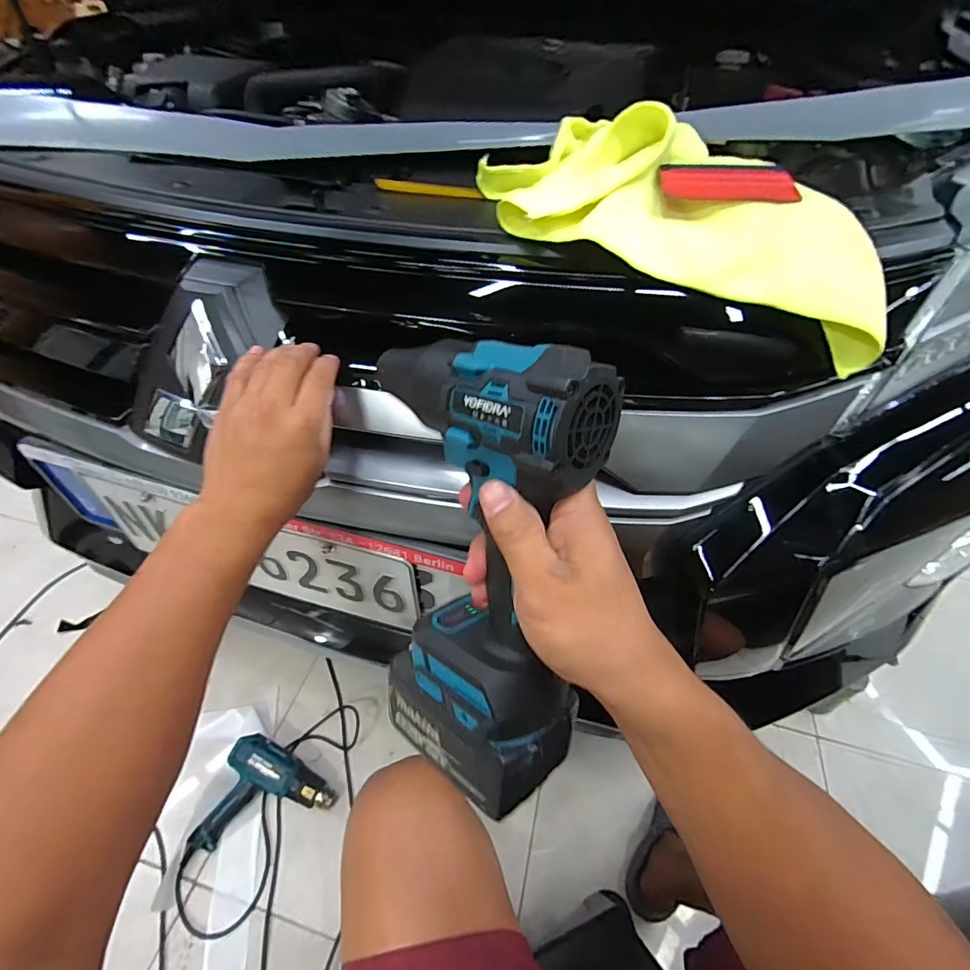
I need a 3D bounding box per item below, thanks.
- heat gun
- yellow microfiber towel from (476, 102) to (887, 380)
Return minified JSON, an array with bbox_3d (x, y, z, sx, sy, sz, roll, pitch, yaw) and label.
[{"bbox_3d":[-0.448,0.652,0.931,0.221,0.086,0.210,20,49,17],"label":"heat gun"},{"bbox_3d":[0.156,-0.221,0.379,0.320,0.101,0.151,18,49,15],"label":"yellow microfiber towel"}]

